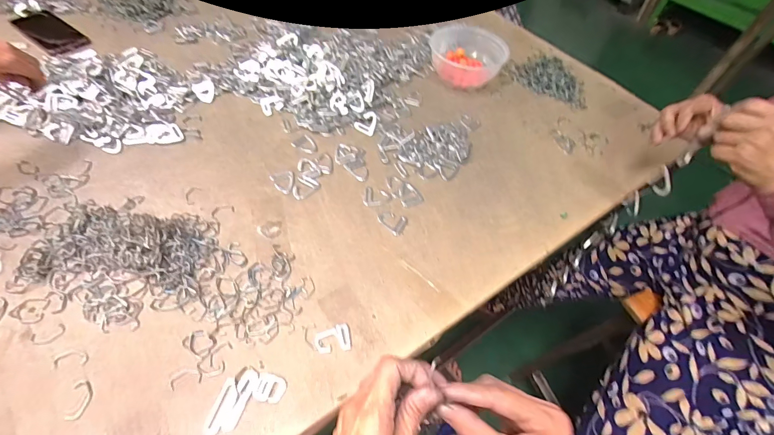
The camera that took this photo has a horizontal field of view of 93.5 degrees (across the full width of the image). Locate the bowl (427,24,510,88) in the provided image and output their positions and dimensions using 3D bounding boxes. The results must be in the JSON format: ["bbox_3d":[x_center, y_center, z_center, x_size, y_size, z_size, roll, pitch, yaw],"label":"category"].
[{"bbox_3d":[0.172,-0.353,0.789,0.153,0.075,0.162,3,53,-3],"label":"bowl"}]

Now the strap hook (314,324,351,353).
[{"bbox_3d":[-0.065,0.146,0.441,0.042,0.004,0.032,-6,54,-10],"label":"strap hook"}]

